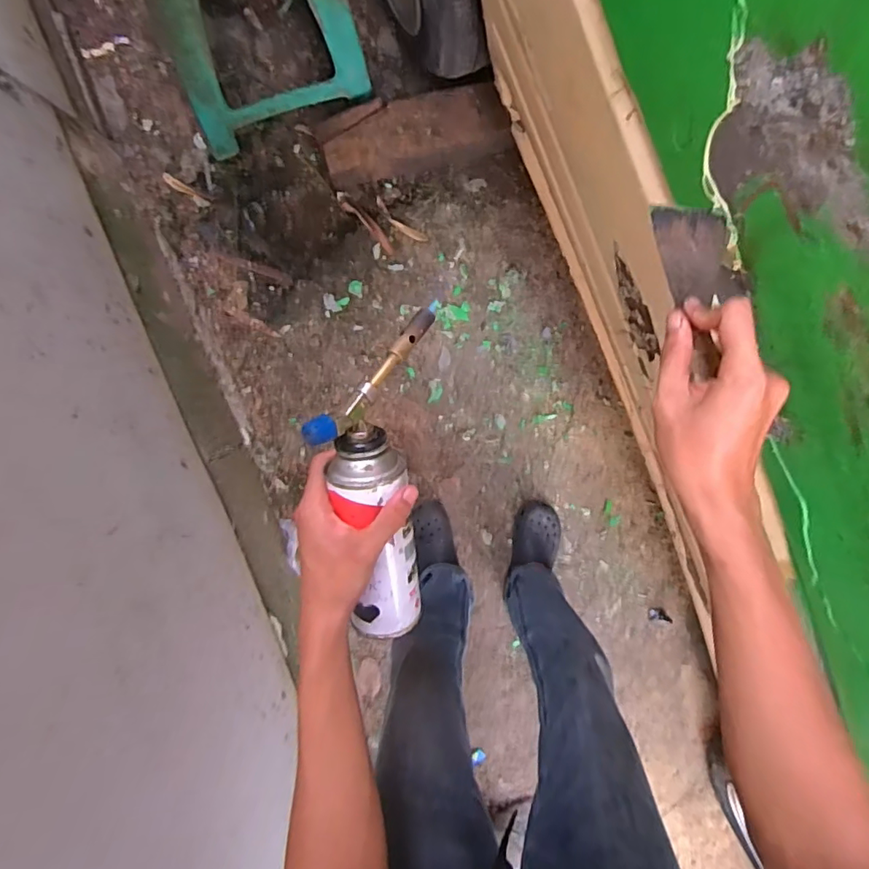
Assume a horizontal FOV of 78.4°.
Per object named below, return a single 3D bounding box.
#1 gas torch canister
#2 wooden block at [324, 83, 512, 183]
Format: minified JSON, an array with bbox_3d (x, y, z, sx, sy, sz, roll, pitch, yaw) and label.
[{"bbox_3d":[-0.042,0.043,0.433,0.087,0.088,0.273,-2,104,0],"label":"gas torch canister"},{"bbox_3d":[-0.034,-0.573,1.027,0.340,0.083,0.117,-11,97,1],"label":"wooden block"}]

